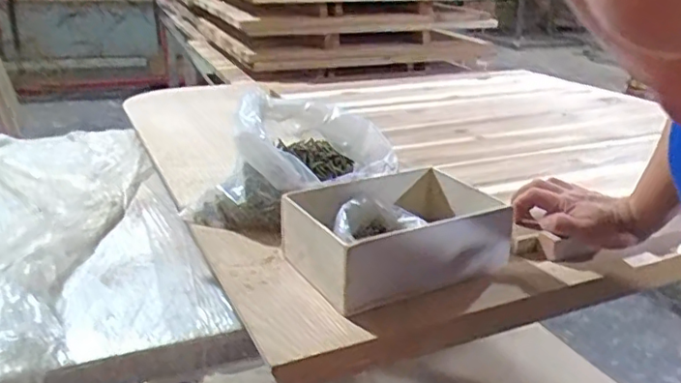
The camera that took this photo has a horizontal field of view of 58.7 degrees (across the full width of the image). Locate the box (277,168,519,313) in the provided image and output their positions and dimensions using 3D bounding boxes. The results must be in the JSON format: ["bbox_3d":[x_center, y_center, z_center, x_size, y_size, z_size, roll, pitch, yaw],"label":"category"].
[{"bbox_3d":[0.066,0.037,0.623,0.227,0.062,0.139,-10,23,-28],"label":"box"}]

